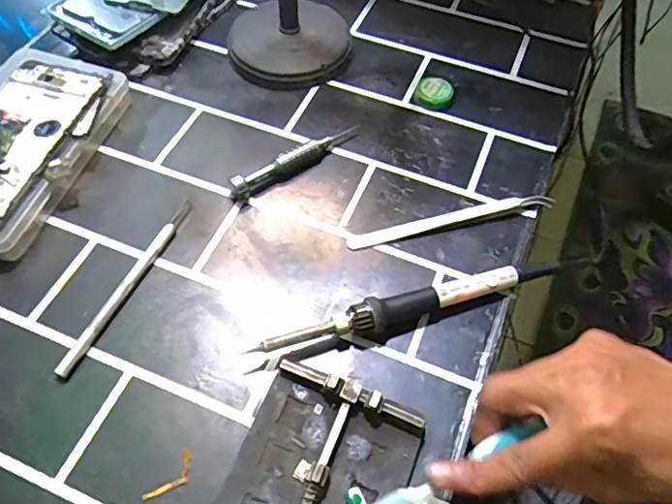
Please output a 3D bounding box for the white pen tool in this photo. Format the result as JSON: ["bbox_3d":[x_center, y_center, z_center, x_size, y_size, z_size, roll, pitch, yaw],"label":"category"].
[{"bbox_3d":[-0.131,0.018,0.356,0.011,0.010,0.140,20,58,13],"label":"white pen tool"}]

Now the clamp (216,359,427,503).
[{"bbox_3d":[-0.014,0.125,0.280,0.085,0.019,0.125,19,58,13],"label":"clamp"}]

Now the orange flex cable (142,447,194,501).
[{"bbox_3d":[-0.087,0.120,0.293,0.013,0.004,0.032,31,61,19],"label":"orange flex cable"}]

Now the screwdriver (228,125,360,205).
[{"bbox_3d":[-0.029,-0.070,0.413,0.114,0.017,0.012,-32,61,-20],"label":"screwdriver"}]

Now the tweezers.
[{"bbox_3d":[0.083,-0.025,0.390,0.152,0.008,0.014,-12,56,-8],"label":"tweezers"}]

